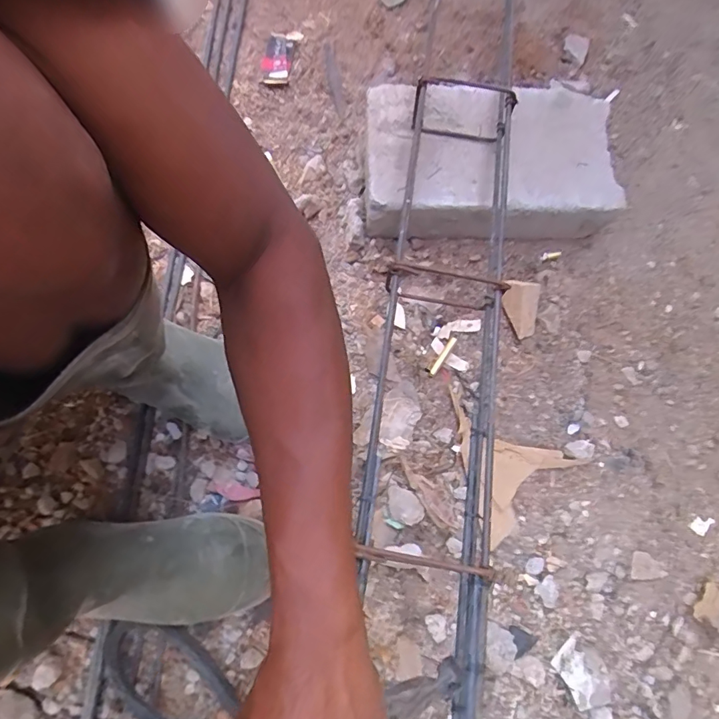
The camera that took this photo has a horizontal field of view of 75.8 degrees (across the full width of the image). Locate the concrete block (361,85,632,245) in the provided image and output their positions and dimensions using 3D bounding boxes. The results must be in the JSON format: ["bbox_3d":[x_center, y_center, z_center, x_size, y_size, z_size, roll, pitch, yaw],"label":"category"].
[{"bbox_3d":[0.170,-0.272,0.633,0.320,0.080,0.196,0,70,-1],"label":"concrete block"}]

